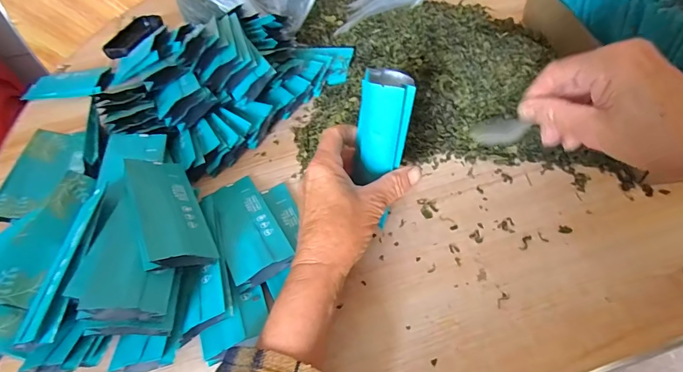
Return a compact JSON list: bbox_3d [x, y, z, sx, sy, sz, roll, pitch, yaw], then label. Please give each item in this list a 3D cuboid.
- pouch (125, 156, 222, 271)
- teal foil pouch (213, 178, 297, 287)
[{"bbox_3d":[-0.155,0.019,0.346,0.057,0.014,0.132,8,32,-40],"label":"pouch"},{"bbox_3d":[-0.088,0.035,0.362,0.051,0.021,0.133,-23,51,-13],"label":"teal foil pouch"}]

